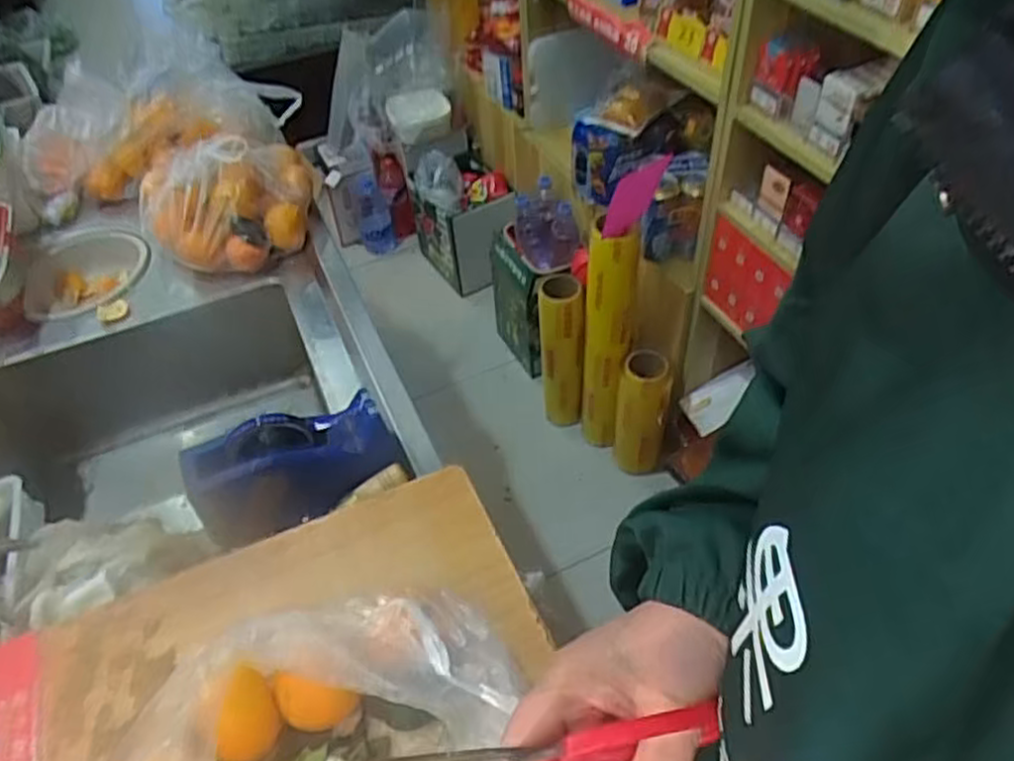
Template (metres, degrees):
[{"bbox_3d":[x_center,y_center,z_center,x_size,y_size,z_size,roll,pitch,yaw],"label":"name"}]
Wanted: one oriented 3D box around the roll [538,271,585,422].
[{"bbox_3d":[0.125,-0.045,1.672,0.094,0.429,0.076,1,48,6],"label":"roll"}]

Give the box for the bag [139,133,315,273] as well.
[{"bbox_3d":[-0.395,-0.264,1.048,0.234,0.113,0.215,-22,49,-15],"label":"bag"}]

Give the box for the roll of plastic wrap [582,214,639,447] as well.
[{"bbox_3d":[0.206,-0.058,1.527,0.095,0.599,0.099,-2,47,3],"label":"roll of plastic wrap"}]

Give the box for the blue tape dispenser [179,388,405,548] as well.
[{"bbox_3d":[-0.205,0.081,0.726,0.198,0.108,0.060,-22,49,-15],"label":"blue tape dispenser"}]

